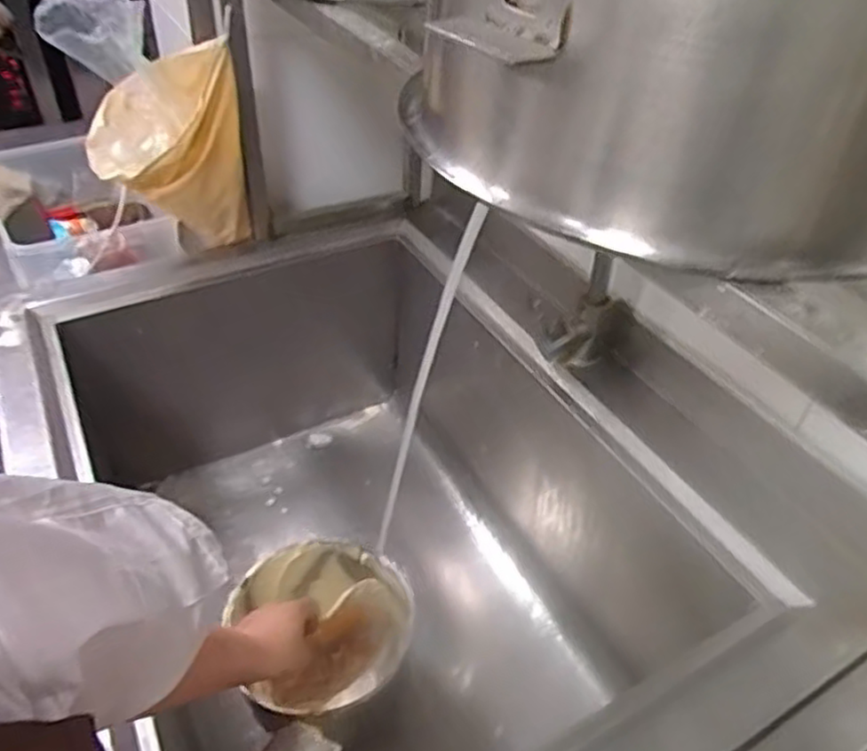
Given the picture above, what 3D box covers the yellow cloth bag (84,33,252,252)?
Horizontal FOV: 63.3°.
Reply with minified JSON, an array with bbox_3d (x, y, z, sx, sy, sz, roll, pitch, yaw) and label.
[{"bbox_3d":[-0.358,-0.287,0.962,0.194,0.271,0.107,-7,42,-13],"label":"yellow cloth bag"}]

